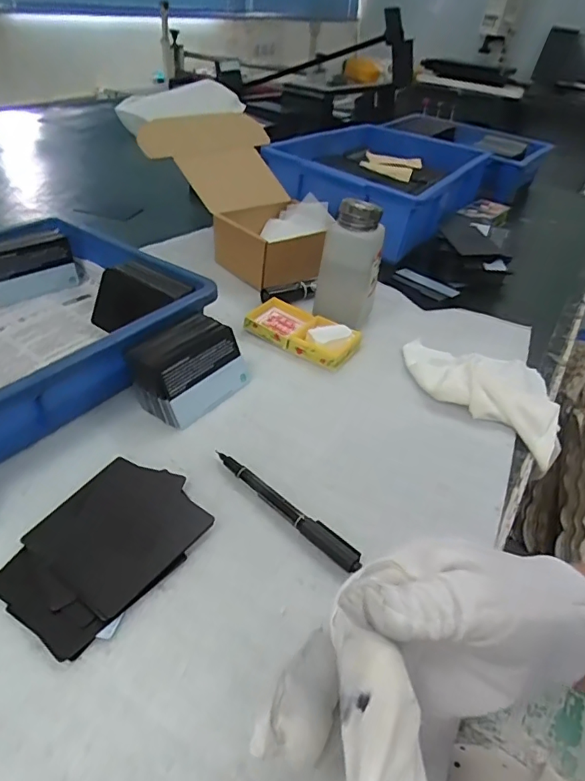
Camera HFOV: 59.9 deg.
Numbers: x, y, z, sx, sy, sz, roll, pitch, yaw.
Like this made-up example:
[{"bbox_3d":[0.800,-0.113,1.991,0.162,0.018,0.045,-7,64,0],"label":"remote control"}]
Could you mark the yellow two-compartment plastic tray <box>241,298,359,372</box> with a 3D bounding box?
[{"bbox_3d":[0.007,-0.061,0.511,0.117,0.024,0.057,24,40,21],"label":"yellow two-compartment plastic tray"}]

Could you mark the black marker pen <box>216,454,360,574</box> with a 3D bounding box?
[{"bbox_3d":[-0.006,0.080,0.351,0.127,0.010,0.015,31,43,29],"label":"black marker pen"}]

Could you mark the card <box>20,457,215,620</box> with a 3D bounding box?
[{"bbox_3d":[-0.110,0.086,0.321,0.083,0.005,0.087,31,44,21],"label":"card"}]

